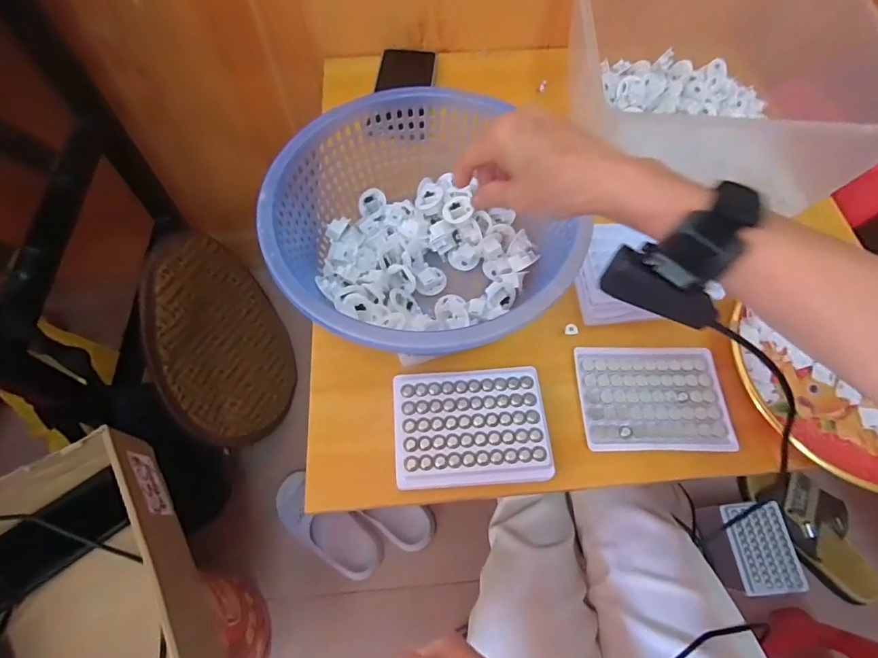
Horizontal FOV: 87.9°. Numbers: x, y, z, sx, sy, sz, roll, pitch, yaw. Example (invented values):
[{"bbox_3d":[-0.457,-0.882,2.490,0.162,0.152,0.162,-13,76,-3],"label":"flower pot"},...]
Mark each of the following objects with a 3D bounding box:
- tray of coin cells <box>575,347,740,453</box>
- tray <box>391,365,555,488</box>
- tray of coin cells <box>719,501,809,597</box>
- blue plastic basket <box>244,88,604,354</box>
[{"bbox_3d":[0.193,0.061,0.412,0.128,0.010,0.098,-1,64,-1],"label":"tray of coin cells"},{"bbox_3d":[0.027,0.084,0.393,0.126,0.022,0.099,-4,64,-2],"label":"tray"},{"bbox_3d":[0.513,0.345,0.721,0.089,0.024,0.131,-8,65,-4],"label":"tray of coin cells"},{"bbox_3d":[-0.015,-0.087,0.429,0.262,0.102,0.274,0,64,0],"label":"blue plastic basket"}]

